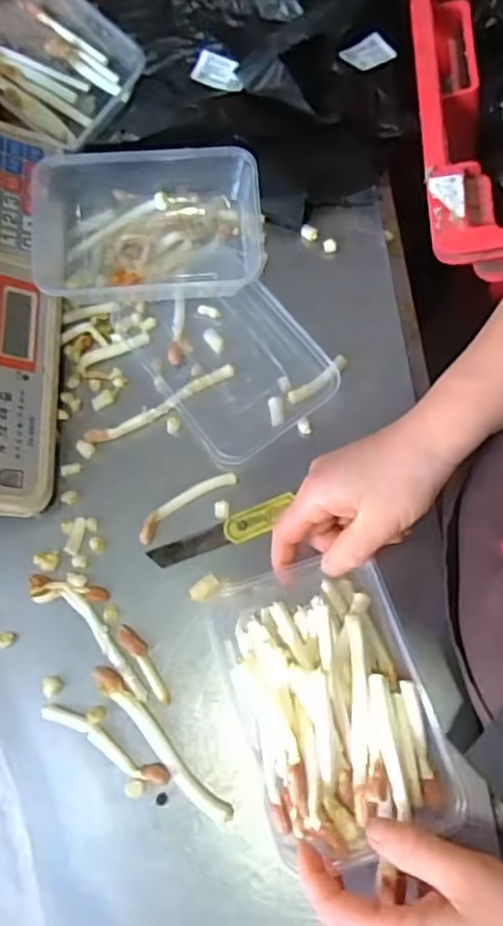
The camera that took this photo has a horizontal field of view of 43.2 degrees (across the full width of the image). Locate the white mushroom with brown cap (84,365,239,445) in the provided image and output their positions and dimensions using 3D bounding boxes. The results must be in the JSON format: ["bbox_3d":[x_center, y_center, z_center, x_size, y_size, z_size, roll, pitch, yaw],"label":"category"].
[{"bbox_3d":[-0.068,-0.044,0.477,0.120,0.005,0.013,-27,71,-5],"label":"white mushroom with brown cap"}]

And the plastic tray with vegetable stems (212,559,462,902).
[{"bbox_3d":[0.048,0.144,0.385,0.110,0.054,0.168,-18,73,-4],"label":"plastic tray with vegetable stems"}]

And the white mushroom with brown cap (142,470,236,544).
[{"bbox_3d":[-0.047,0.029,0.455,0.079,0.011,0.017,-36,72,-8],"label":"white mushroom with brown cap"}]

